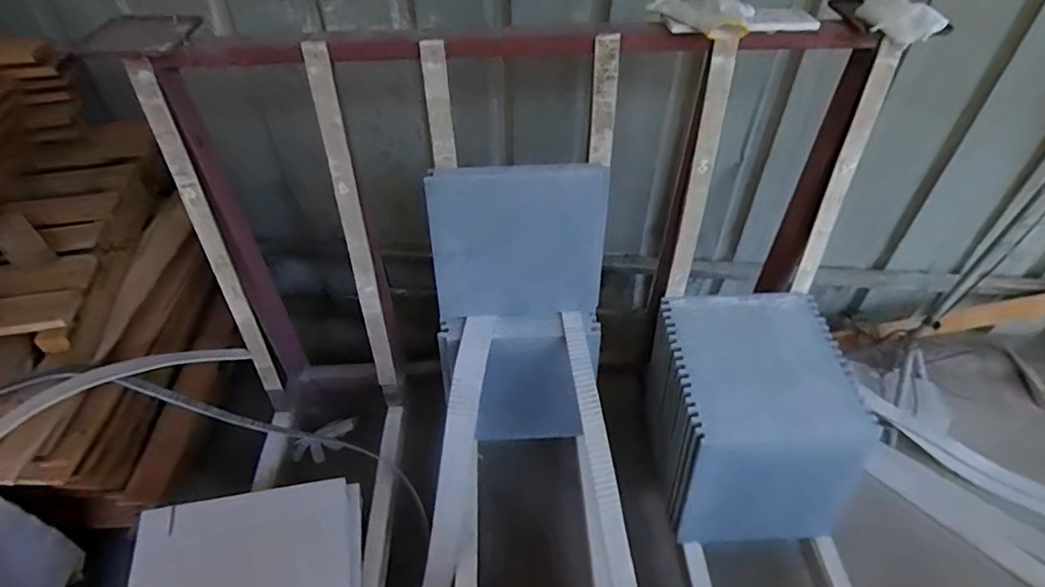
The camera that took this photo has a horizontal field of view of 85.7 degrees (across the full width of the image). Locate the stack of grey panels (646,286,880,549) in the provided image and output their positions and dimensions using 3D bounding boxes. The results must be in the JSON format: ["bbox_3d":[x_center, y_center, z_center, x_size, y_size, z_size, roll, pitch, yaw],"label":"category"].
[{"bbox_3d":[0.448,0.254,1.135,0.326,0.344,0.363,-2,43,-2],"label":"stack of grey panels"}]

